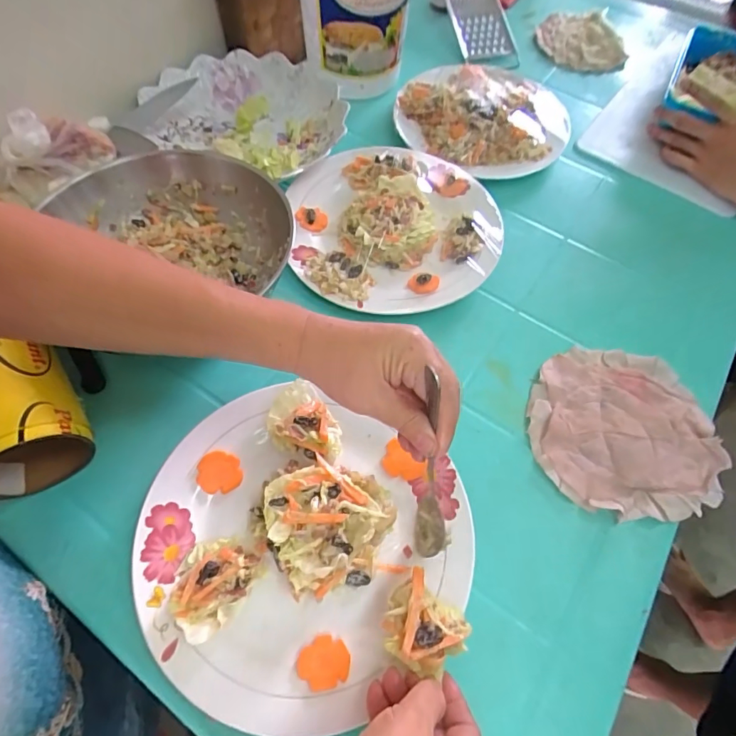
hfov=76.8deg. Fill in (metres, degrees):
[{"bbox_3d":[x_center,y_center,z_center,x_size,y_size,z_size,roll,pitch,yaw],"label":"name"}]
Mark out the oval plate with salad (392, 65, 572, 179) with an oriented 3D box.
[{"bbox_3d":[0.167,-0.365,0.643,0.230,0.038,0.253,23,64,12],"label":"oval plate with salad"}]

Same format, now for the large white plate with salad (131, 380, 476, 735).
[{"bbox_3d":[-0.051,0.132,0.357,0.247,0.048,0.225,0,61,0],"label":"large white plate with salad"}]

